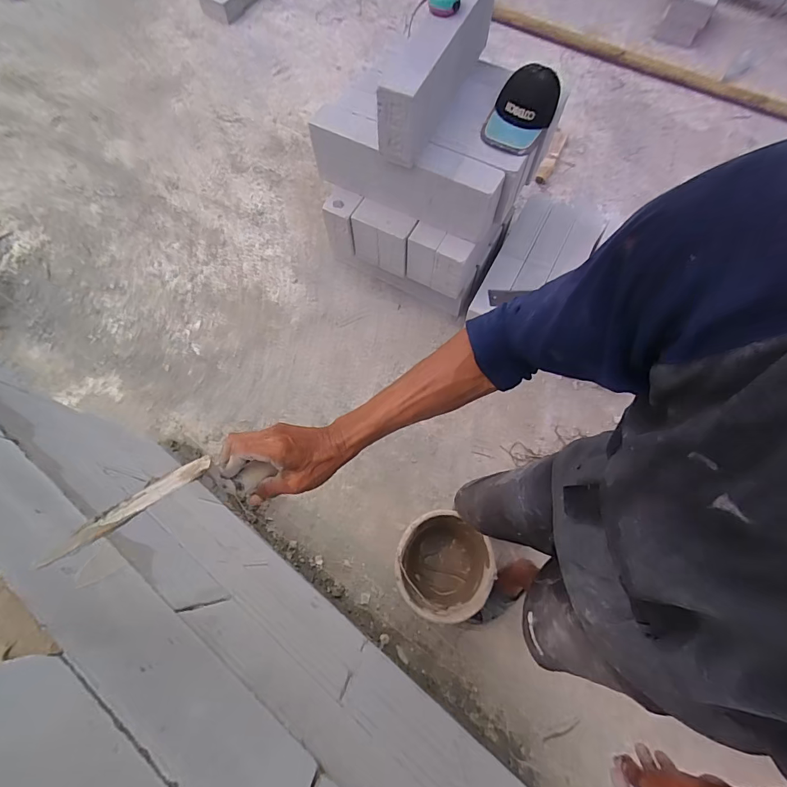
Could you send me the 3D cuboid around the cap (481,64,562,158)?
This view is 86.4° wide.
[{"bbox_3d":[0.358,-0.795,1.164,0.168,0.115,0.214,24,70,9],"label":"cap"}]

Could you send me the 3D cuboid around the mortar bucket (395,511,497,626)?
[{"bbox_3d":[0.140,0.516,1.234,0.259,0.212,0.250,0,68,0],"label":"mortar bucket"}]

